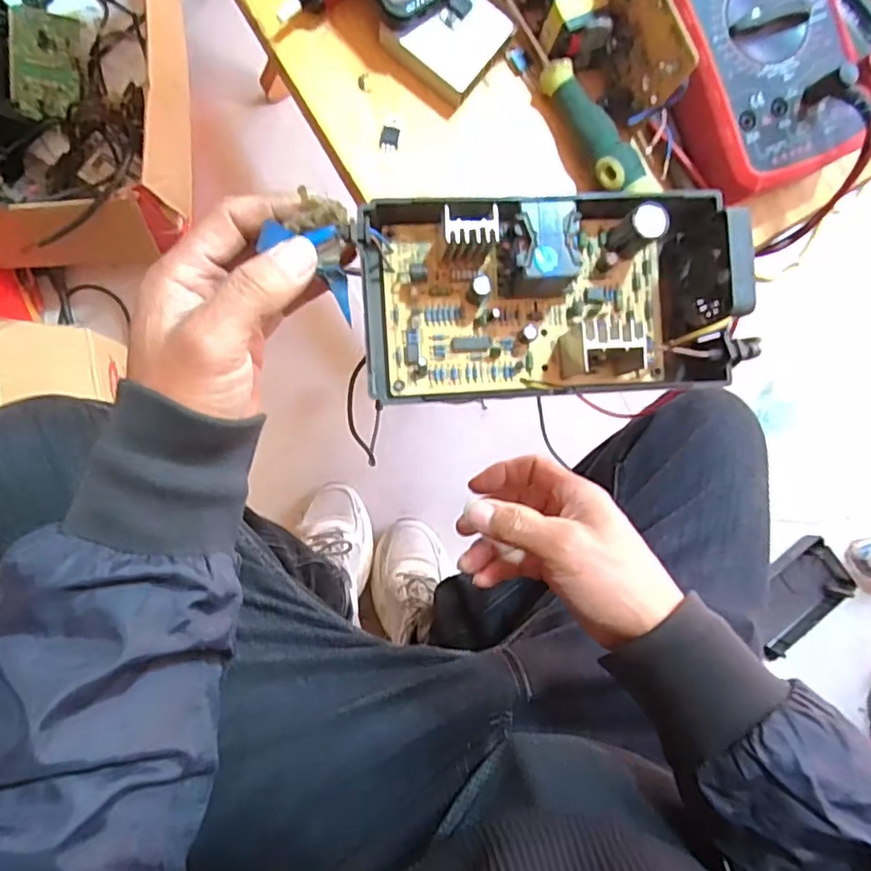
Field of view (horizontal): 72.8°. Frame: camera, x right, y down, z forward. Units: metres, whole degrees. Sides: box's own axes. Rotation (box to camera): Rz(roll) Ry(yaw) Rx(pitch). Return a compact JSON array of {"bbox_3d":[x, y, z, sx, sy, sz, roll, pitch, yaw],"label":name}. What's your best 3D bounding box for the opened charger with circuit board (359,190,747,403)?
[{"bbox_3d":[0.056,-0.071,0.287,0.177,0.058,0.096,-4,88,-6],"label":"opened charger with circuit board"}]

